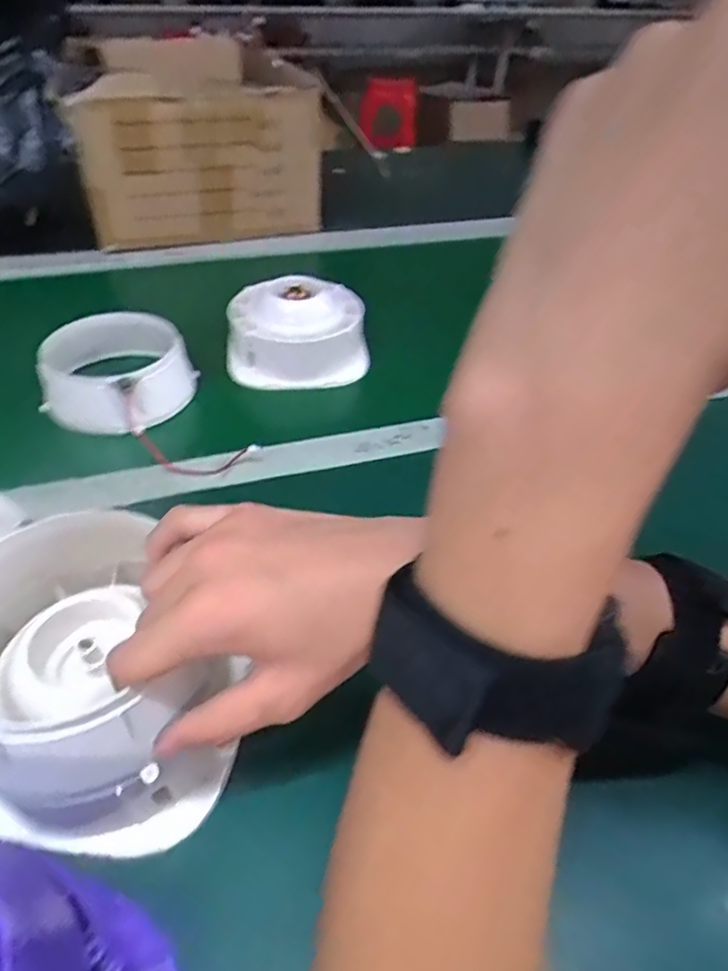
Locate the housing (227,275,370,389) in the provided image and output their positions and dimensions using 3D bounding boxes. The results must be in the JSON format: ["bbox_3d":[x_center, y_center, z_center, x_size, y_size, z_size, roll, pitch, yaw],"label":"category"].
[{"bbox_3d":[-0.068,-0.154,0.600,0.129,0.069,0.129,-5,44,-6],"label":"housing"}]

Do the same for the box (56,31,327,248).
[{"bbox_3d":[-0.217,-0.455,0.780,0.295,0.211,0.172,-15,46,-16],"label":"box"}]

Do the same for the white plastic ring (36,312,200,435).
[{"bbox_3d":[-0.212,-0.101,0.524,0.103,0.063,0.108,1,43,-1],"label":"white plastic ring"}]

